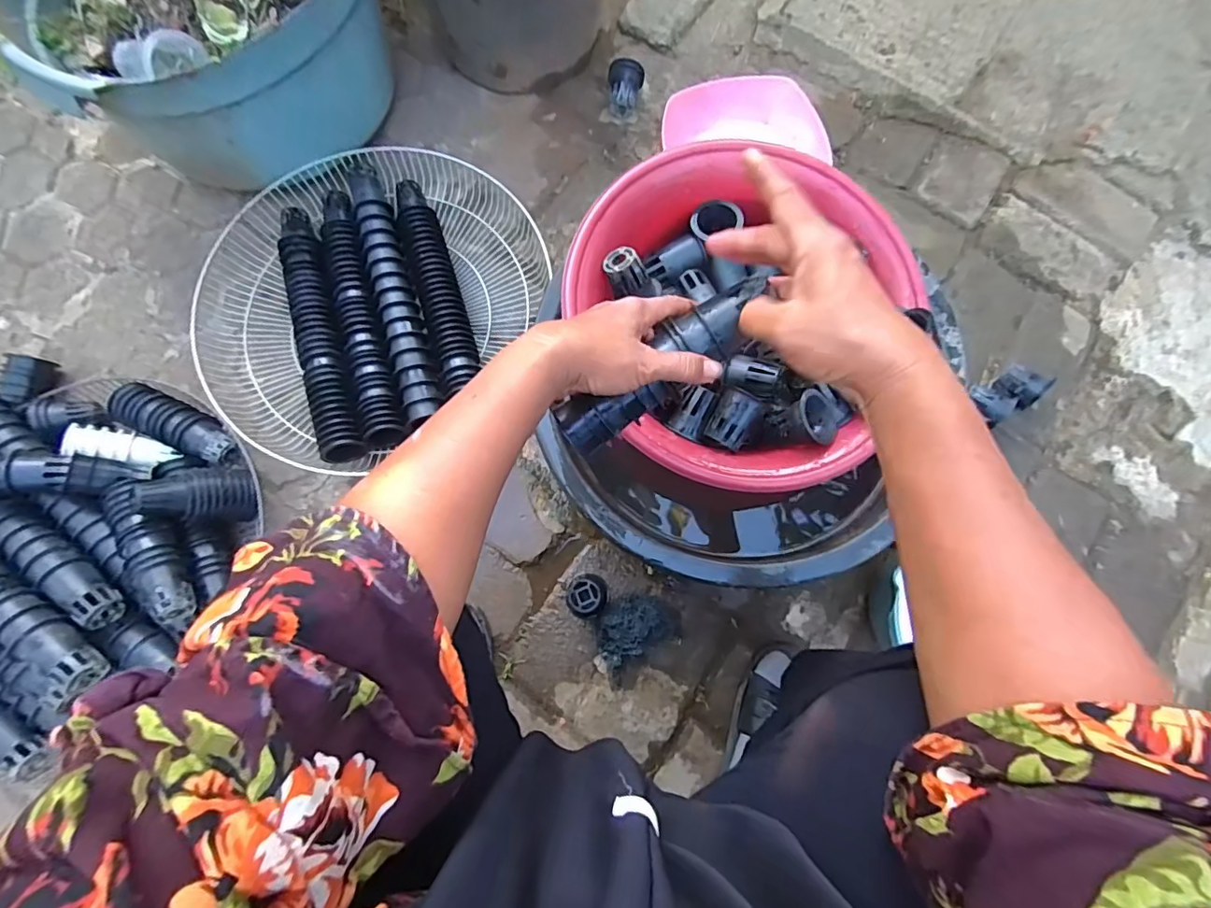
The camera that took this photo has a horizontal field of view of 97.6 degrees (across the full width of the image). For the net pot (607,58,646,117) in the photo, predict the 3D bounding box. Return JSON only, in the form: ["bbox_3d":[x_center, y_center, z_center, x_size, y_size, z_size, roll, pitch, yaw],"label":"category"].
[{"bbox_3d":[0.029,-0.541,0.785,0.053,0.048,0.064,4,75,1],"label":"net pot"}]

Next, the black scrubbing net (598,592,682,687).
[{"bbox_3d":[0.034,0.209,0.624,0.108,0.036,0.080,-34,78,-9],"label":"black scrubbing net"}]

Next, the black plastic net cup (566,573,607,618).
[{"bbox_3d":[-0.020,0.164,0.617,0.048,0.071,0.046,0,75,0],"label":"black plastic net cup"}]

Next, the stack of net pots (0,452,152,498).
[{"bbox_3d":[-0.630,0.027,0.568,0.205,0.071,0.056,0,75,0],"label":"stack of net pots"}]

